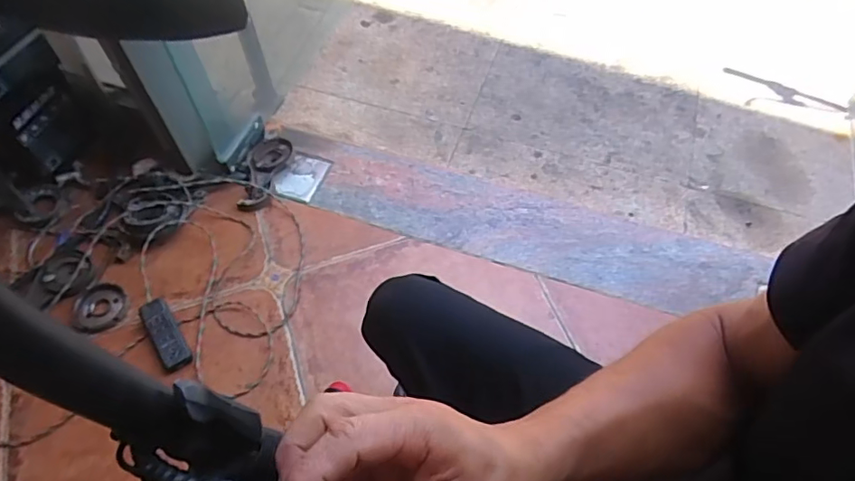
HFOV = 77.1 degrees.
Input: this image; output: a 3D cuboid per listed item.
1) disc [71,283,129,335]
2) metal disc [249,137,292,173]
[{"bbox_3d":[-0.624,0.130,1.025,0.093,0.014,0.099,0,57,0],"label":"disc"},{"bbox_3d":[-0.354,-0.193,1.213,0.097,0.017,0.092,-5,62,11],"label":"metal disc"}]

